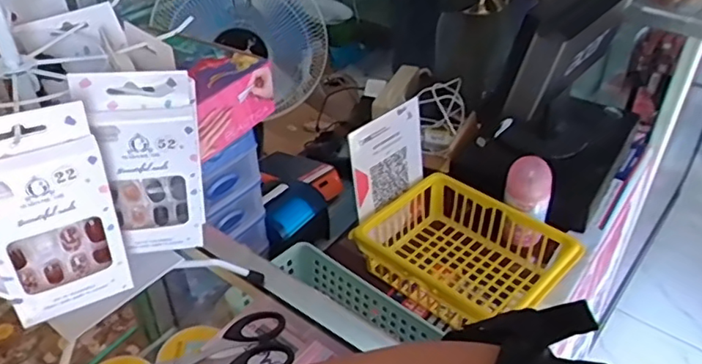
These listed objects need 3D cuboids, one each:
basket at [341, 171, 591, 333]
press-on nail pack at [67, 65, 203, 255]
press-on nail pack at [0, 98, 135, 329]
[{"bbox_3d":[0.160,0.097,0.830,0.256,0.084,0.221,30,47,34],"label":"basket"},{"bbox_3d":[-0.129,-0.006,0.385,0.062,0.137,0.015,-10,39,-13],"label":"press-on nail pack"},{"bbox_3d":[-0.174,0.024,0.341,0.069,0.137,0.015,-21,42,-24],"label":"press-on nail pack"}]

